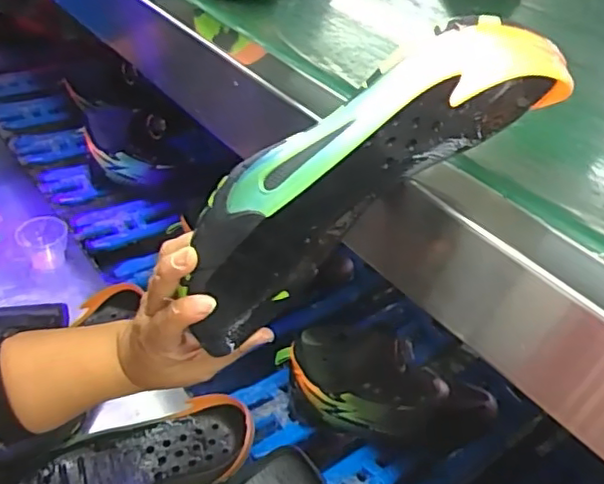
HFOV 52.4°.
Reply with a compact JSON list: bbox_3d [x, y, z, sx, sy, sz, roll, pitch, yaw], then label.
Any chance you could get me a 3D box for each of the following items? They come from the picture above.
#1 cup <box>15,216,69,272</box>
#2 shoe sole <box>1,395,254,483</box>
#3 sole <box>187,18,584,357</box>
[{"bbox_3d":[-0.352,0.001,0.839,0.064,0.052,0.052,-10,43,-18],"label":"cup"},{"bbox_3d":[-0.171,0.223,0.593,0.249,0.049,0.095,-15,45,-24],"label":"shoe sole"},{"bbox_3d":[0.022,-0.030,0.343,0.100,0.247,0.042,36,23,-37],"label":"sole"}]

